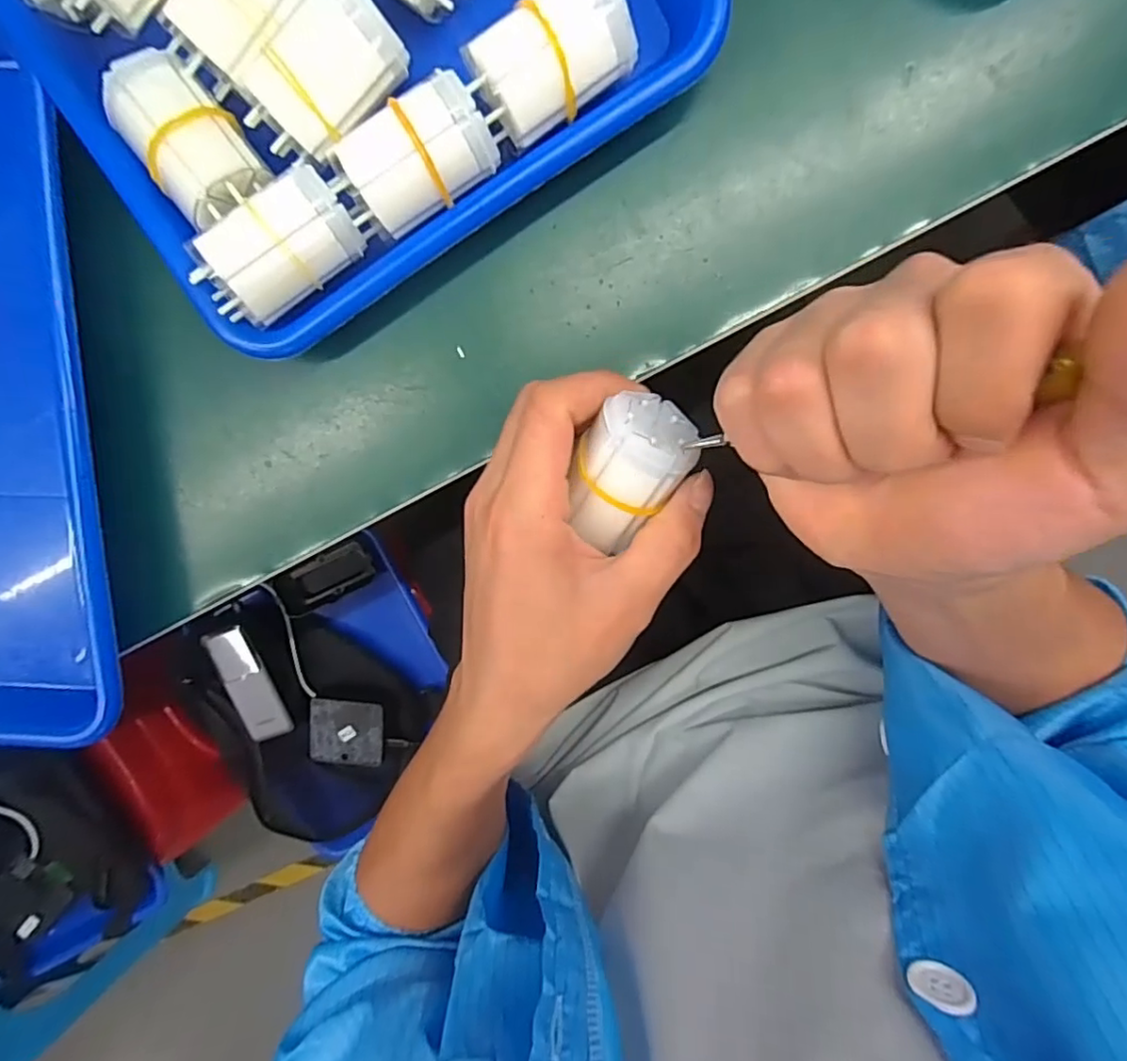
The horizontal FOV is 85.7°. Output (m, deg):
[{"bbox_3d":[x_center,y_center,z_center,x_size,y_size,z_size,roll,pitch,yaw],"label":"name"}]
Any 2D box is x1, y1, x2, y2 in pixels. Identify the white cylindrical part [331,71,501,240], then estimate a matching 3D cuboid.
[{"bbox_3d":[-0.058,-0.145,0.240,0.061,0.028,0.033,-34,95,8],"label":"white cylindrical part"}]

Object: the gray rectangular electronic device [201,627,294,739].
[{"bbox_3d":[-0.324,0.159,0.626,0.041,0.018,0.125,-20,97,7],"label":"gray rectangular electronic device"}]

